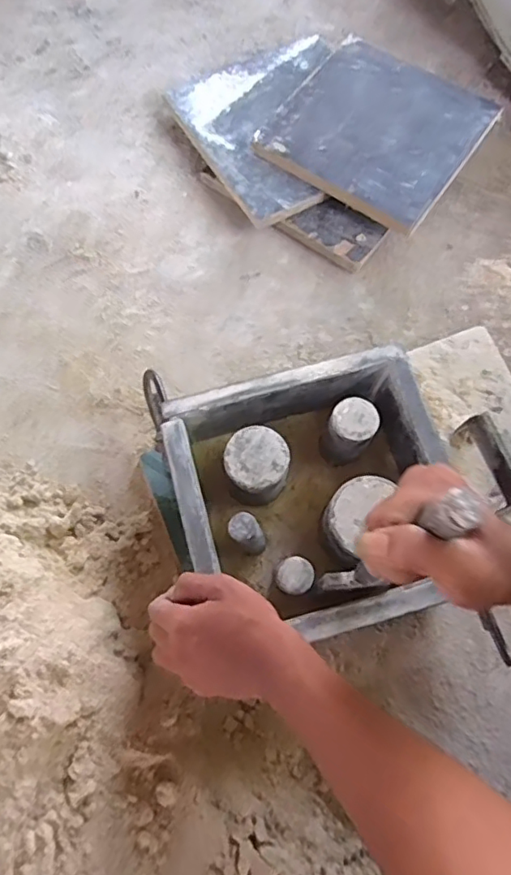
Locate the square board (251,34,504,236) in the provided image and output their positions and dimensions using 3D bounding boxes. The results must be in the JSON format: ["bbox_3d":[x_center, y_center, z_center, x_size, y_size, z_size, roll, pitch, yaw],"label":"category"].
[{"bbox_3d":[0.162,-0.406,0.757,0.234,0.018,0.251,35,75,10],"label":"square board"}]

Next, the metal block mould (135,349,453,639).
[{"bbox_3d":[0.049,0.049,0.562,0.237,0.089,0.257,-14,73,-5],"label":"metal block mould"}]

